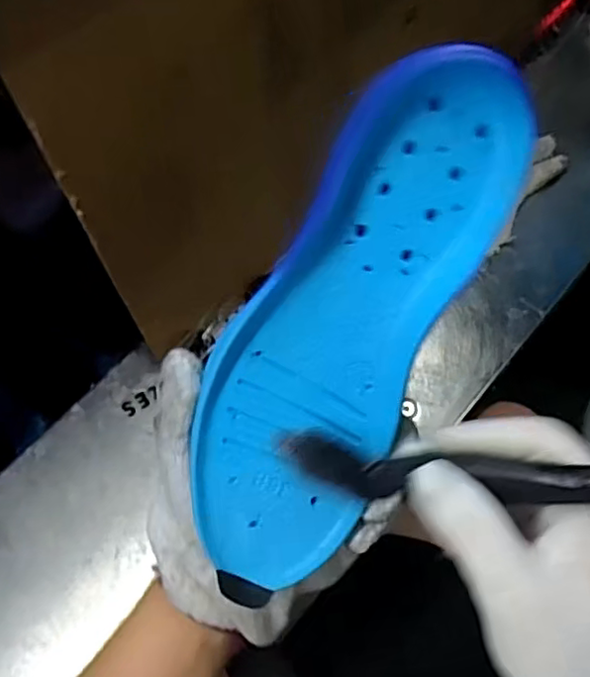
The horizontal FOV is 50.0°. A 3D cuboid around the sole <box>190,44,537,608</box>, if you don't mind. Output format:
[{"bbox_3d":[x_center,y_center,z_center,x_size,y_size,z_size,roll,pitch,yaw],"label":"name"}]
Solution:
[{"bbox_3d":[0.021,-0.004,0.291,0.085,0.033,0.249,28,101,14],"label":"sole"}]

